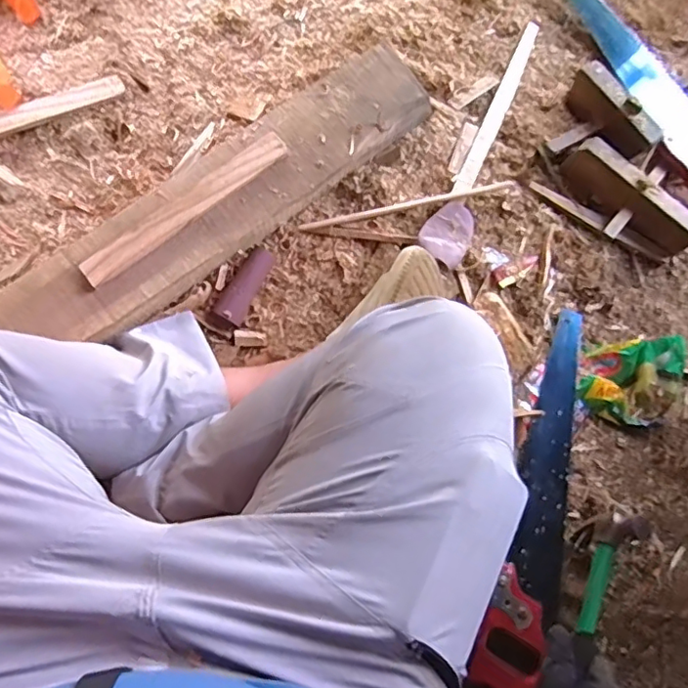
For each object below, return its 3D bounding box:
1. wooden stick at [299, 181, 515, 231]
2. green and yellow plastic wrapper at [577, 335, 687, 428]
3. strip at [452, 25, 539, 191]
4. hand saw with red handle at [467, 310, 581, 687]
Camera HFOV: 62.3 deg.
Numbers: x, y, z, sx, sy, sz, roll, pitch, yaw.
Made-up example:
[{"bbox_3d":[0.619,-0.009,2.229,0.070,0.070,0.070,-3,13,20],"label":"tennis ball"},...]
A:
[{"bbox_3d":[0.088,-0.188,0.775,0.296,0.007,0.013,-12,77,-4],"label":"wooden stick"},{"bbox_3d":[0.367,0.041,0.726,0.113,0.035,0.118,21,77,4],"label":"green and yellow plastic wrapper"},{"bbox_3d":[0.221,-0.338,0.812,0.026,0.007,0.295,25,77,5],"label":"strip"},{"bbox_3d":[0.246,0.179,0.690,0.088,0.031,0.454,17,77,3],"label":"hand saw with red handle"}]

